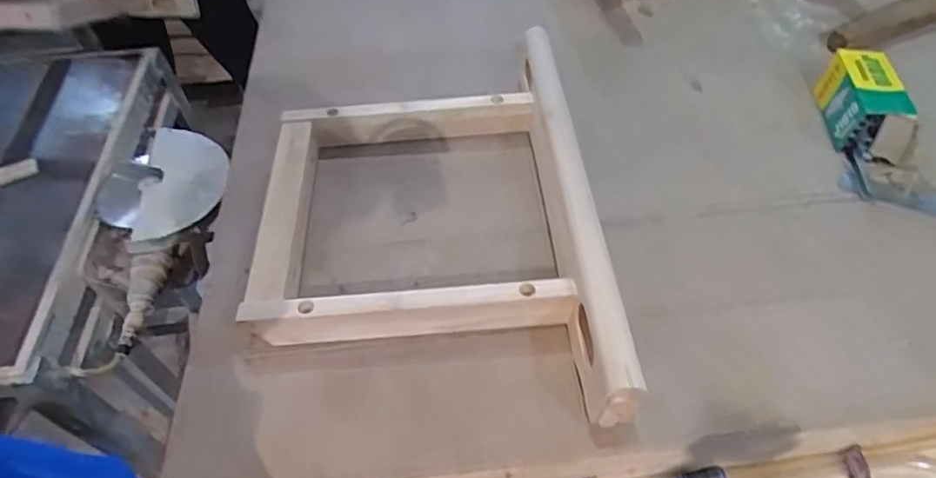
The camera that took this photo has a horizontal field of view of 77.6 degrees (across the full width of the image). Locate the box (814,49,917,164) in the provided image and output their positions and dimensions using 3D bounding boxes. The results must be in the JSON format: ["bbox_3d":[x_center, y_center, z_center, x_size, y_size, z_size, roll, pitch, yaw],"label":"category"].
[{"bbox_3d":[0.461,-0.152,0.681,0.064,0.082,0.135,4,58,6],"label":"box"}]

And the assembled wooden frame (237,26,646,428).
[{"bbox_3d":[-0.048,-0.009,0.576,0.336,0.072,0.426,-11,50,4],"label":"assembled wooden frame"}]

